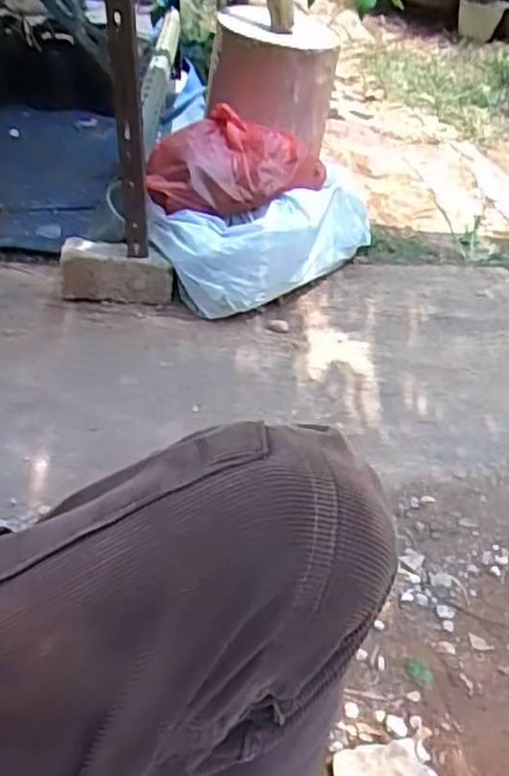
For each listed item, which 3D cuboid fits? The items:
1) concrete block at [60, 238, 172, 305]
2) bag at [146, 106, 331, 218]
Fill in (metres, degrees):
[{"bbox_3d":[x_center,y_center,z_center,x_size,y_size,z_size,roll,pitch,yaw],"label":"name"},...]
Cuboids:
[{"bbox_3d":[-0.249,-0.203,1.228,0.199,0.089,0.070,2,43,-2],"label":"concrete block"},{"bbox_3d":[-0.053,-0.425,1.267,0.265,0.108,0.305,31,50,26],"label":"bag"}]

